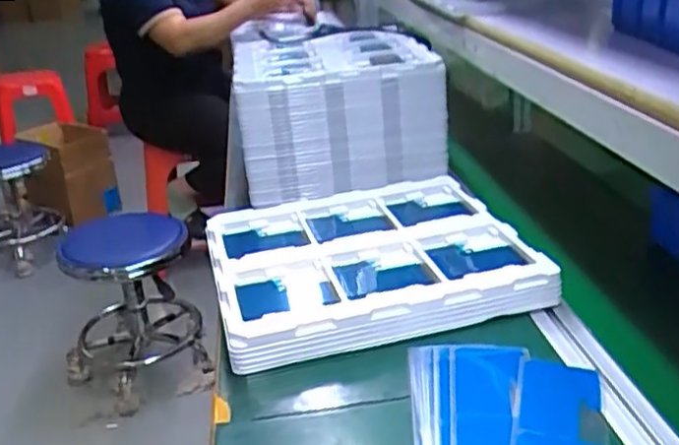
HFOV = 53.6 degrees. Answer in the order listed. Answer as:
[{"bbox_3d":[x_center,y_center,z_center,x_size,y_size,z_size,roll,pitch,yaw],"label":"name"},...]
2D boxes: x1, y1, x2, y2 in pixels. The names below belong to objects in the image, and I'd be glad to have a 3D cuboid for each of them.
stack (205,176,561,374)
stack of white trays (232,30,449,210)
[{"bbox_3d":[0.025,0.042,0.735,0.321,0.057,0.275,-8,25,-9],"label":"stack"},{"bbox_3d":[0.008,-0.151,0.937,0.266,0.187,0.210,-2,25,3],"label":"stack of white trays"}]

